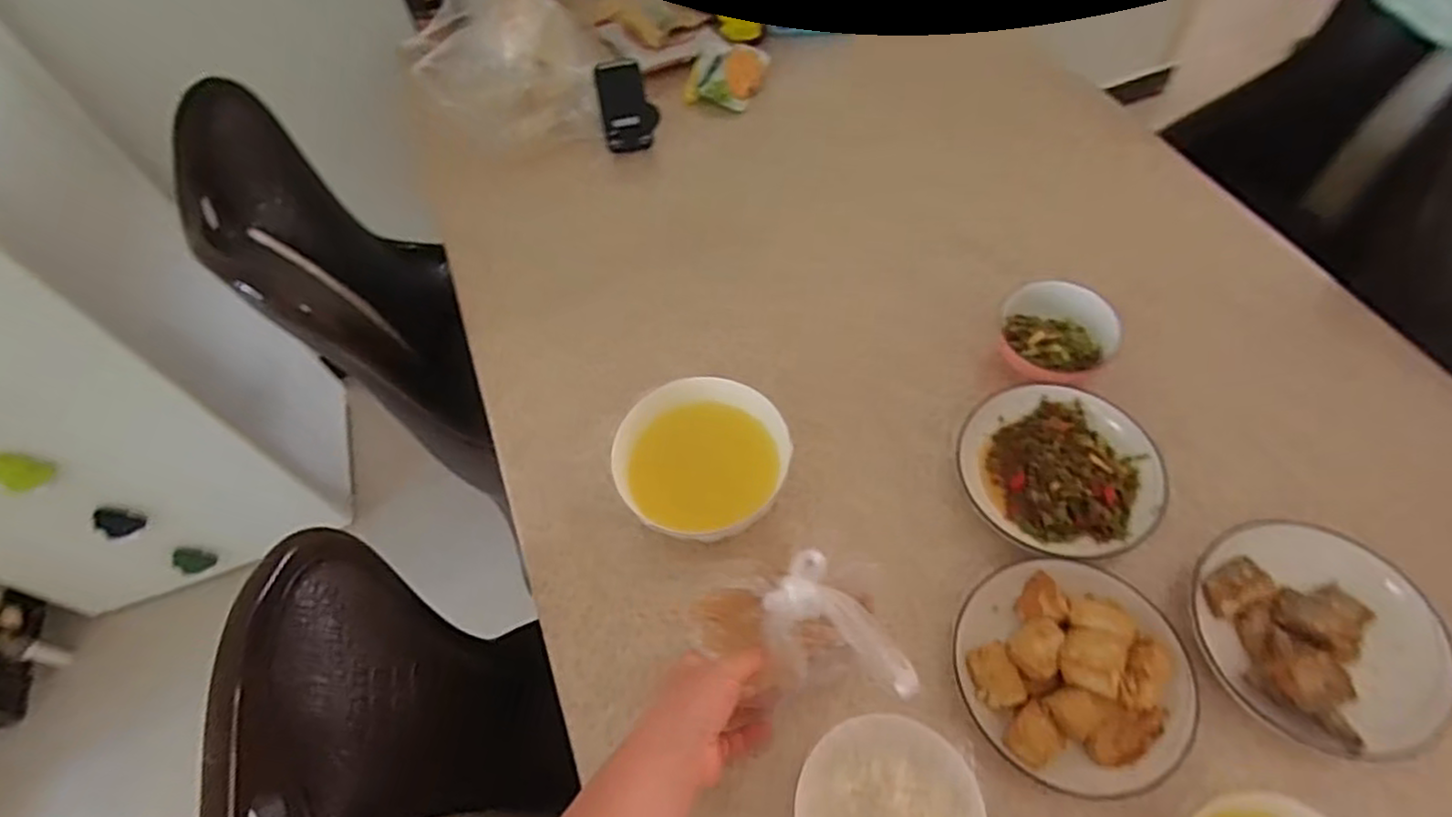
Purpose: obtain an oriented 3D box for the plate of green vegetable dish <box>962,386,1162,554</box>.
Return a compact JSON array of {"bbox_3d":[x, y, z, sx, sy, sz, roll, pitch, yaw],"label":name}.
[{"bbox_3d":[0.305,0.057,0.662,0.168,0.032,0.176,-40,64,-19],"label":"plate of green vegetable dish"}]

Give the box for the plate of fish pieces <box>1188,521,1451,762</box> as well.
[{"bbox_3d":[0.464,0.177,0.566,0.178,0.047,0.171,36,67,23],"label":"plate of fish pieces"}]

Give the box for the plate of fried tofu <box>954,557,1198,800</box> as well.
[{"bbox_3d":[0.271,0.200,0.557,0.169,0.065,0.165,-2,58,3],"label":"plate of fried tofu"}]

